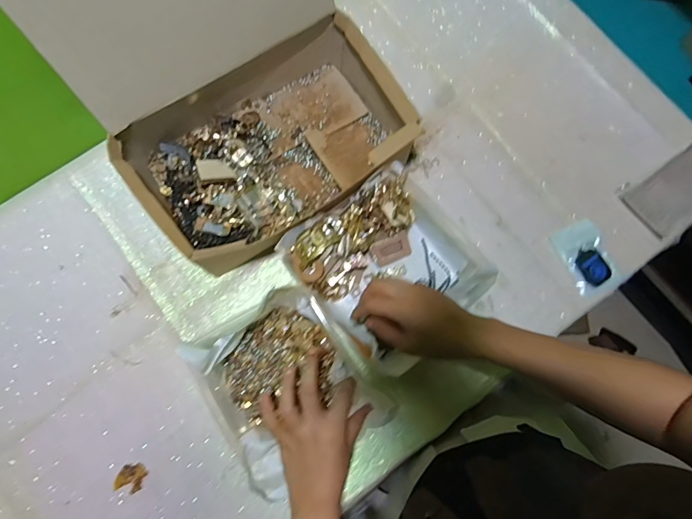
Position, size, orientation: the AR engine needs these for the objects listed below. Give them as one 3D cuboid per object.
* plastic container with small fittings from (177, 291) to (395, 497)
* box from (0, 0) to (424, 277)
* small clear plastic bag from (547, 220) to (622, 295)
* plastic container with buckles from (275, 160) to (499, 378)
[{"bbox_3d":[-0.068,0.145,0.471,0.168,0.078,0.194,-33,82,-7],"label":"plastic container with small fittings"},{"bbox_3d":[-0.116,-0.194,0.462,0.334,0.275,0.311,-37,83,-7],"label":"box"},{"bbox_3d":[0.338,-0.002,0.573,0.063,0.010,0.100,-22,81,-5],"label":"small clear plastic bag"},{"bbox_3d":[0.057,0.005,0.523,0.198,0.083,0.202,-41,83,-8],"label":"plastic container with buckles"}]

